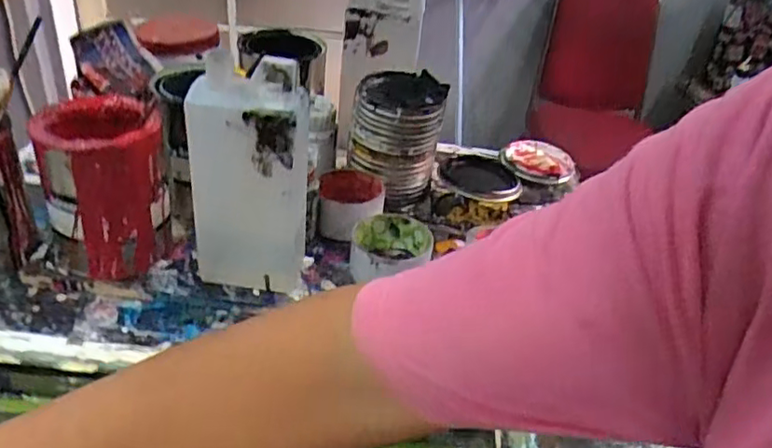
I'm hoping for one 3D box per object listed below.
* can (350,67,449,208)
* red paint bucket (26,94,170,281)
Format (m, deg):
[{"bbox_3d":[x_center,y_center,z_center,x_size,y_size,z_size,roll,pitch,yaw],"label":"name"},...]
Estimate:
[{"bbox_3d":[0.011,-0.102,0.736,0.091,0.138,0.086,5,35,-3],"label":"can"},{"bbox_3d":[-0.264,-0.039,0.593,0.109,0.136,0.111,-5,37,-16],"label":"red paint bucket"}]

